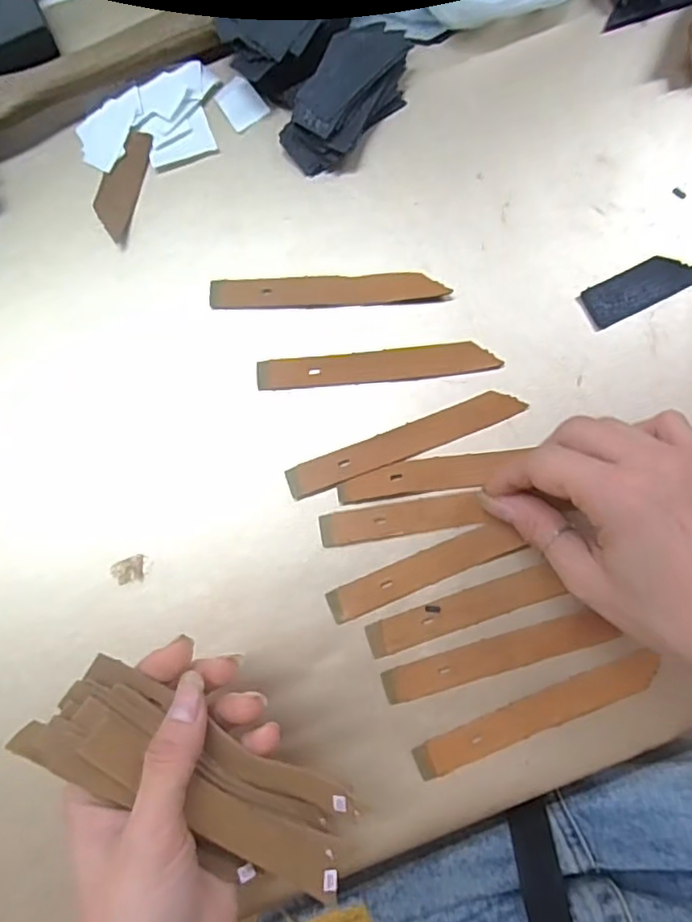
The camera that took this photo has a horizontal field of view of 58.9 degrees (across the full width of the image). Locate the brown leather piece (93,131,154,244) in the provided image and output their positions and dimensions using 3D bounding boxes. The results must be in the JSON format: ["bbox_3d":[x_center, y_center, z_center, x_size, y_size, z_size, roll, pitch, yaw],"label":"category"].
[{"bbox_3d":[-0.125,-0.154,0.339,0.022,0.004,0.062,15,82,4],"label":"brown leather piece"}]

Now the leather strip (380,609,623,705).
[{"bbox_3d":[0.072,0.093,0.292,0.109,0.010,0.017,-18,81,-1],"label":"leather strip"}]

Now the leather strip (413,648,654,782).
[{"bbox_3d":[0.090,0.121,0.291,0.120,0.004,0.017,-22,81,-1],"label":"leather strip"}]

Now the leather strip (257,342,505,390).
[{"bbox_3d":[0.016,-0.050,0.318,0.123,0.004,0.017,-5,81,1],"label":"leather strip"}]

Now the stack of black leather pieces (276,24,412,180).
[{"bbox_3d":[0.001,-0.196,0.331,0.041,0.029,0.082,40,85,7],"label":"stack of black leather pieces"}]

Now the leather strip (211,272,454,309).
[{"bbox_3d":[-0.010,-0.091,0.326,0.123,0.004,0.017,-2,82,2],"label":"leather strip"}]

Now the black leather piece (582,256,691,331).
[{"bbox_3d":[0.156,-0.093,0.321,0.063,0.004,0.022,-26,82,-2],"label":"black leather piece"}]

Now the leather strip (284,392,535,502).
[{"bbox_3d":[0.030,-0.010,0.312,0.123,0.004,0.017,-21,81,-1],"label":"leather strip"}]

